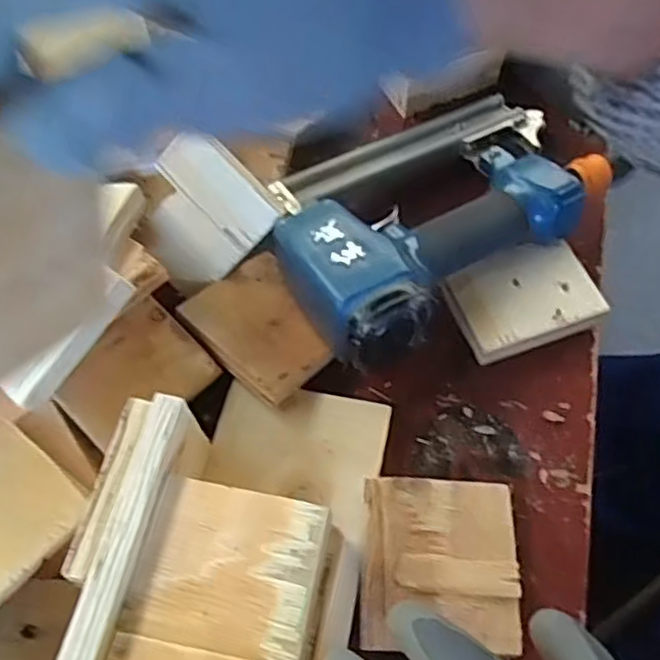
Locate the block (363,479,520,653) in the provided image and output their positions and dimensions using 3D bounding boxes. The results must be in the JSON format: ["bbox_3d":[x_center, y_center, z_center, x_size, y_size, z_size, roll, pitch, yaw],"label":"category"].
[{"bbox_3d":[0.062,0.129,0.381,0.085,0.012,0.089,1,63,3],"label":"block"}]

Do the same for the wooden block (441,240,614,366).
[{"bbox_3d":[0.130,-0.021,0.461,0.091,0.018,0.067,-20,64,-7],"label":"wooden block"}]

